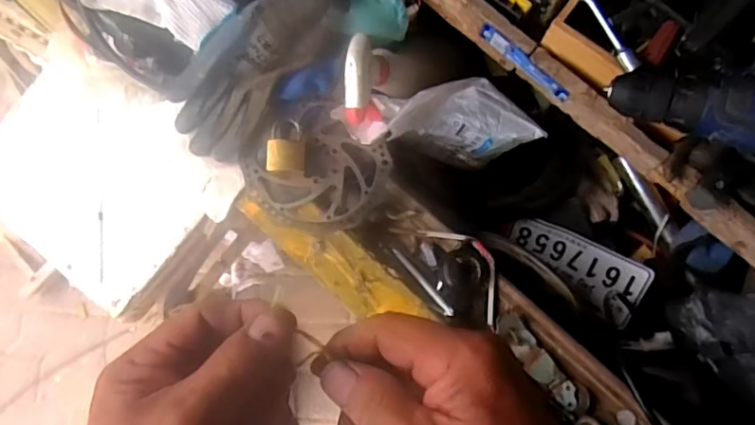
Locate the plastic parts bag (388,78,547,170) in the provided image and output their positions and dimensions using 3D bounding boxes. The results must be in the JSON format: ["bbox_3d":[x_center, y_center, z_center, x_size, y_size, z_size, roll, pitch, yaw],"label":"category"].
[{"bbox_3d":[0.113,-0.100,0.673,0.114,0.040,0.121,-41,115,20],"label":"plastic parts bag"}]

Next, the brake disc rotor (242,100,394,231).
[{"bbox_3d":[-0.057,-0.042,0.573,0.125,0.010,0.130,2,78,-7],"label":"brake disc rotor"}]

